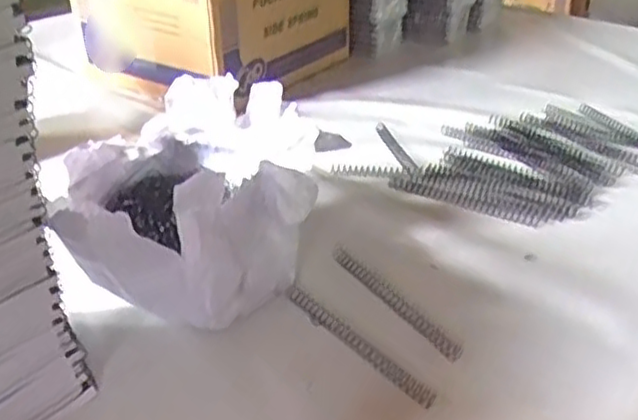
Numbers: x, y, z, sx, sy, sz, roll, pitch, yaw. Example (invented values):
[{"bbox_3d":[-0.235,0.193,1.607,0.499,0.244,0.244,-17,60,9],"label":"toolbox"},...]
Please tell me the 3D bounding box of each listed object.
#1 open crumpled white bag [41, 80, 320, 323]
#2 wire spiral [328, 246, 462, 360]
[{"bbox_3d":[-0.107,-0.002,0.590,0.205,0.128,0.223,-3,31,-5],"label":"open crumpled white bag"},{"bbox_3d":[0.061,0.075,0.581,0.015,0.010,0.166,-18,35,-27],"label":"wire spiral"}]

